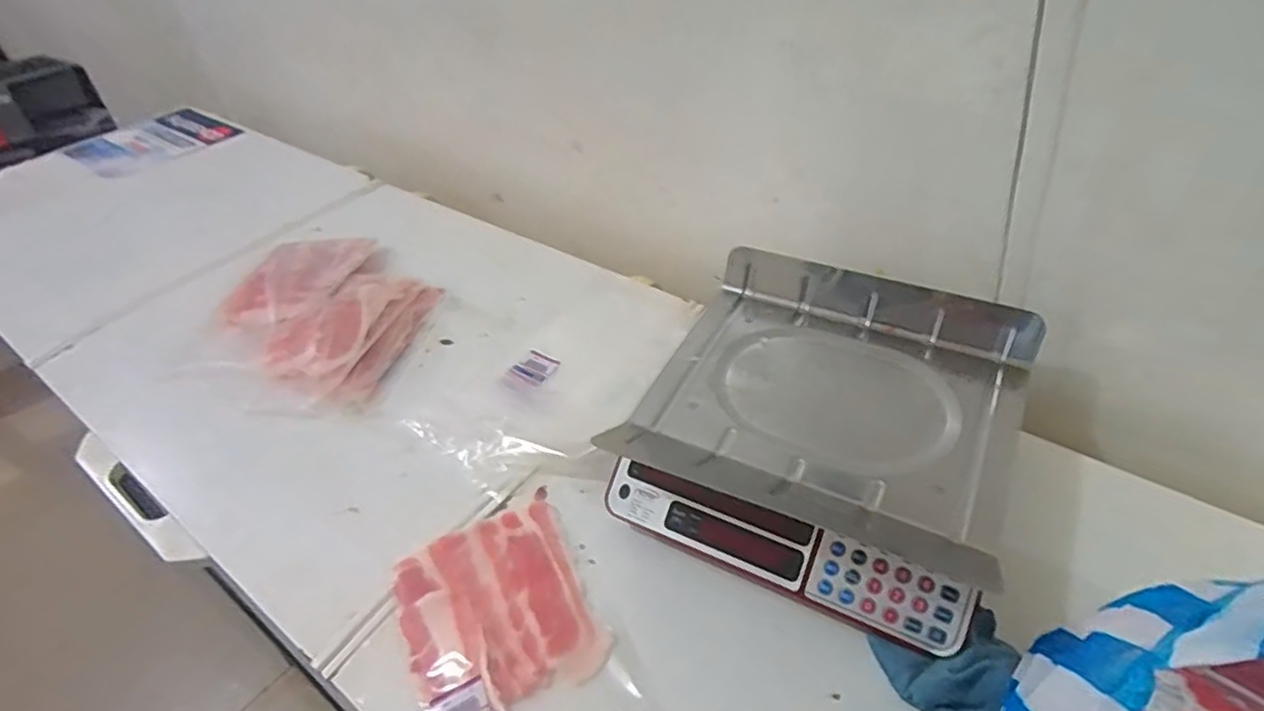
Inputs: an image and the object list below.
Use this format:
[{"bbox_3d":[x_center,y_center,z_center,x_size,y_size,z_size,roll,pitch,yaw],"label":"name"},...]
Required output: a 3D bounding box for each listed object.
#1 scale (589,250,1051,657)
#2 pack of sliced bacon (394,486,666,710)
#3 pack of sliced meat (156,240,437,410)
[{"bbox_3d":[0.200,0.073,0.702,0.340,0.157,0.336,17,46,23],"label":"scale"},{"bbox_3d":[-0.110,0.270,0.620,0.189,0.015,0.291,-21,44,-17],"label":"pack of sliced bacon"},{"bbox_3d":[-0.466,-0.071,0.980,0.370,0.085,0.370,17,46,23],"label":"pack of sliced meat"}]

